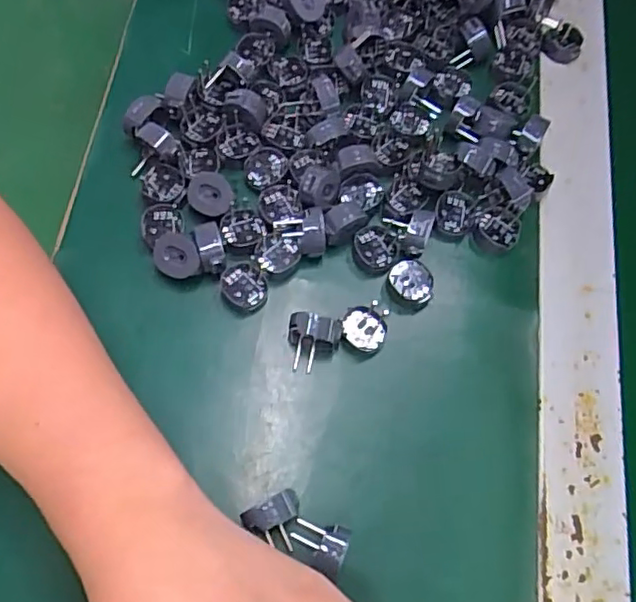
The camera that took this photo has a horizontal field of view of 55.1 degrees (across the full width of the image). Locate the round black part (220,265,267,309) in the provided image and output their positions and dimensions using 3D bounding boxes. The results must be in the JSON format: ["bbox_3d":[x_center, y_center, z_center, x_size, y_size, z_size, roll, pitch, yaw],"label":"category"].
[{"bbox_3d":[-0.043,-0.008,0.363,0.026,0.011,0.026,1,71,-2],"label":"round black part"}]

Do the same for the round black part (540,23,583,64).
[{"bbox_3d":[0.177,-0.186,0.441,0.027,0.016,0.022,25,72,6],"label":"round black part"}]

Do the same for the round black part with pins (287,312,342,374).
[{"bbox_3d":[-0.003,0.024,0.347,0.029,0.021,0.029,10,71,1],"label":"round black part with pins"}]

